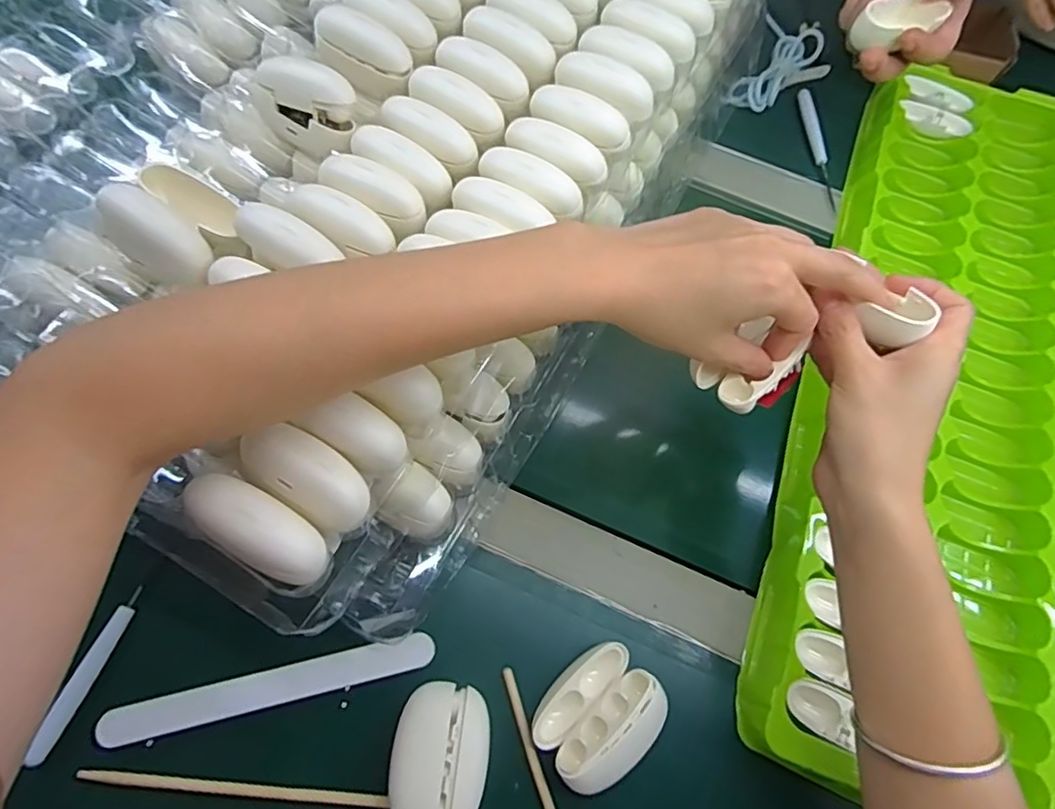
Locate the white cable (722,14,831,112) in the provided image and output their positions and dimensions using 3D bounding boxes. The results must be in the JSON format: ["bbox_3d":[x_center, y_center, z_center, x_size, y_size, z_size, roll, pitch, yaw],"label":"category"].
[{"bbox_3d":[0.225,-0.291,0.527,0.069,0.029,0.119,26,68,6],"label":"white cable"}]

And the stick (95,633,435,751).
[{"bbox_3d":[-0.138,0.156,0.326,0.170,0.004,0.021,-11,77,-11],"label":"stick"}]

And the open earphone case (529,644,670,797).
[{"bbox_3d":[0.039,0.170,0.325,0.067,0.031,0.056,-40,76,-18],"label":"open earphone case"}]

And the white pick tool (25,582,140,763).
[{"bbox_3d":[-0.235,0.143,0.319,0.010,0.007,0.088,20,68,3],"label":"white pick tool"}]

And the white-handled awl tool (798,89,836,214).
[{"bbox_3d":[0.250,-0.222,0.514,0.011,0.006,0.126,-1,69,-3],"label":"white-handled awl tool"}]

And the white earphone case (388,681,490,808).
[{"bbox_3d":[-0.045,0.184,0.313,0.048,0.026,0.066,5,68,-3],"label":"white earphone case"}]

